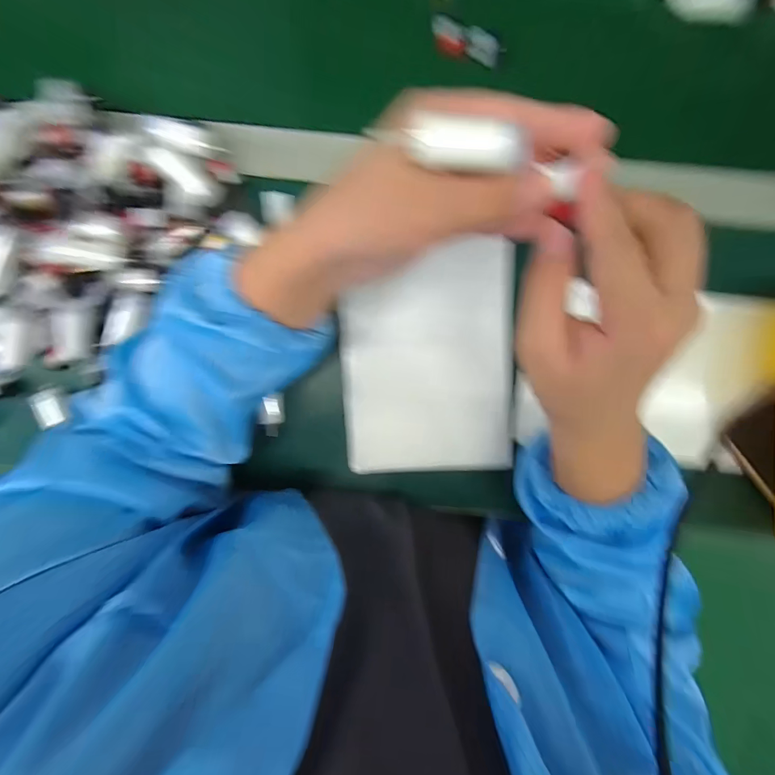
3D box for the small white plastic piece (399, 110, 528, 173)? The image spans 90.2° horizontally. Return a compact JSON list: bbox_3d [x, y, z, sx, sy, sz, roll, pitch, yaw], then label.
[{"bbox_3d":[0.037,-0.111,0.176,0.053,0.011,0.016,5,98,-4],"label":"small white plastic piece"}]

